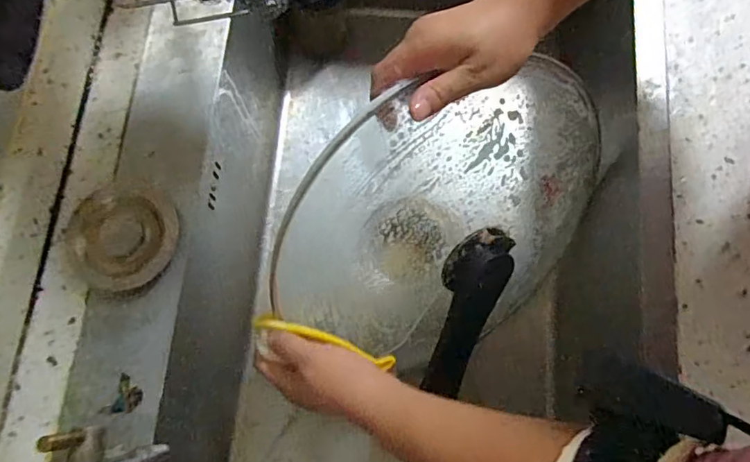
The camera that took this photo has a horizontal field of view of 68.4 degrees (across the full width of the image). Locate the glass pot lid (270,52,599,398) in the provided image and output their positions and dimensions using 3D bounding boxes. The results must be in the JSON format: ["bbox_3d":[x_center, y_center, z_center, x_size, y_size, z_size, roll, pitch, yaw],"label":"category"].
[{"bbox_3d":[0.066,-0.013,0.435,0.292,0.240,0.075,-41,40,-4],"label":"glass pot lid"}]

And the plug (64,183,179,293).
[{"bbox_3d":[-0.196,0.005,0.426,0.081,0.021,0.083,0,75,0],"label":"plug"}]

